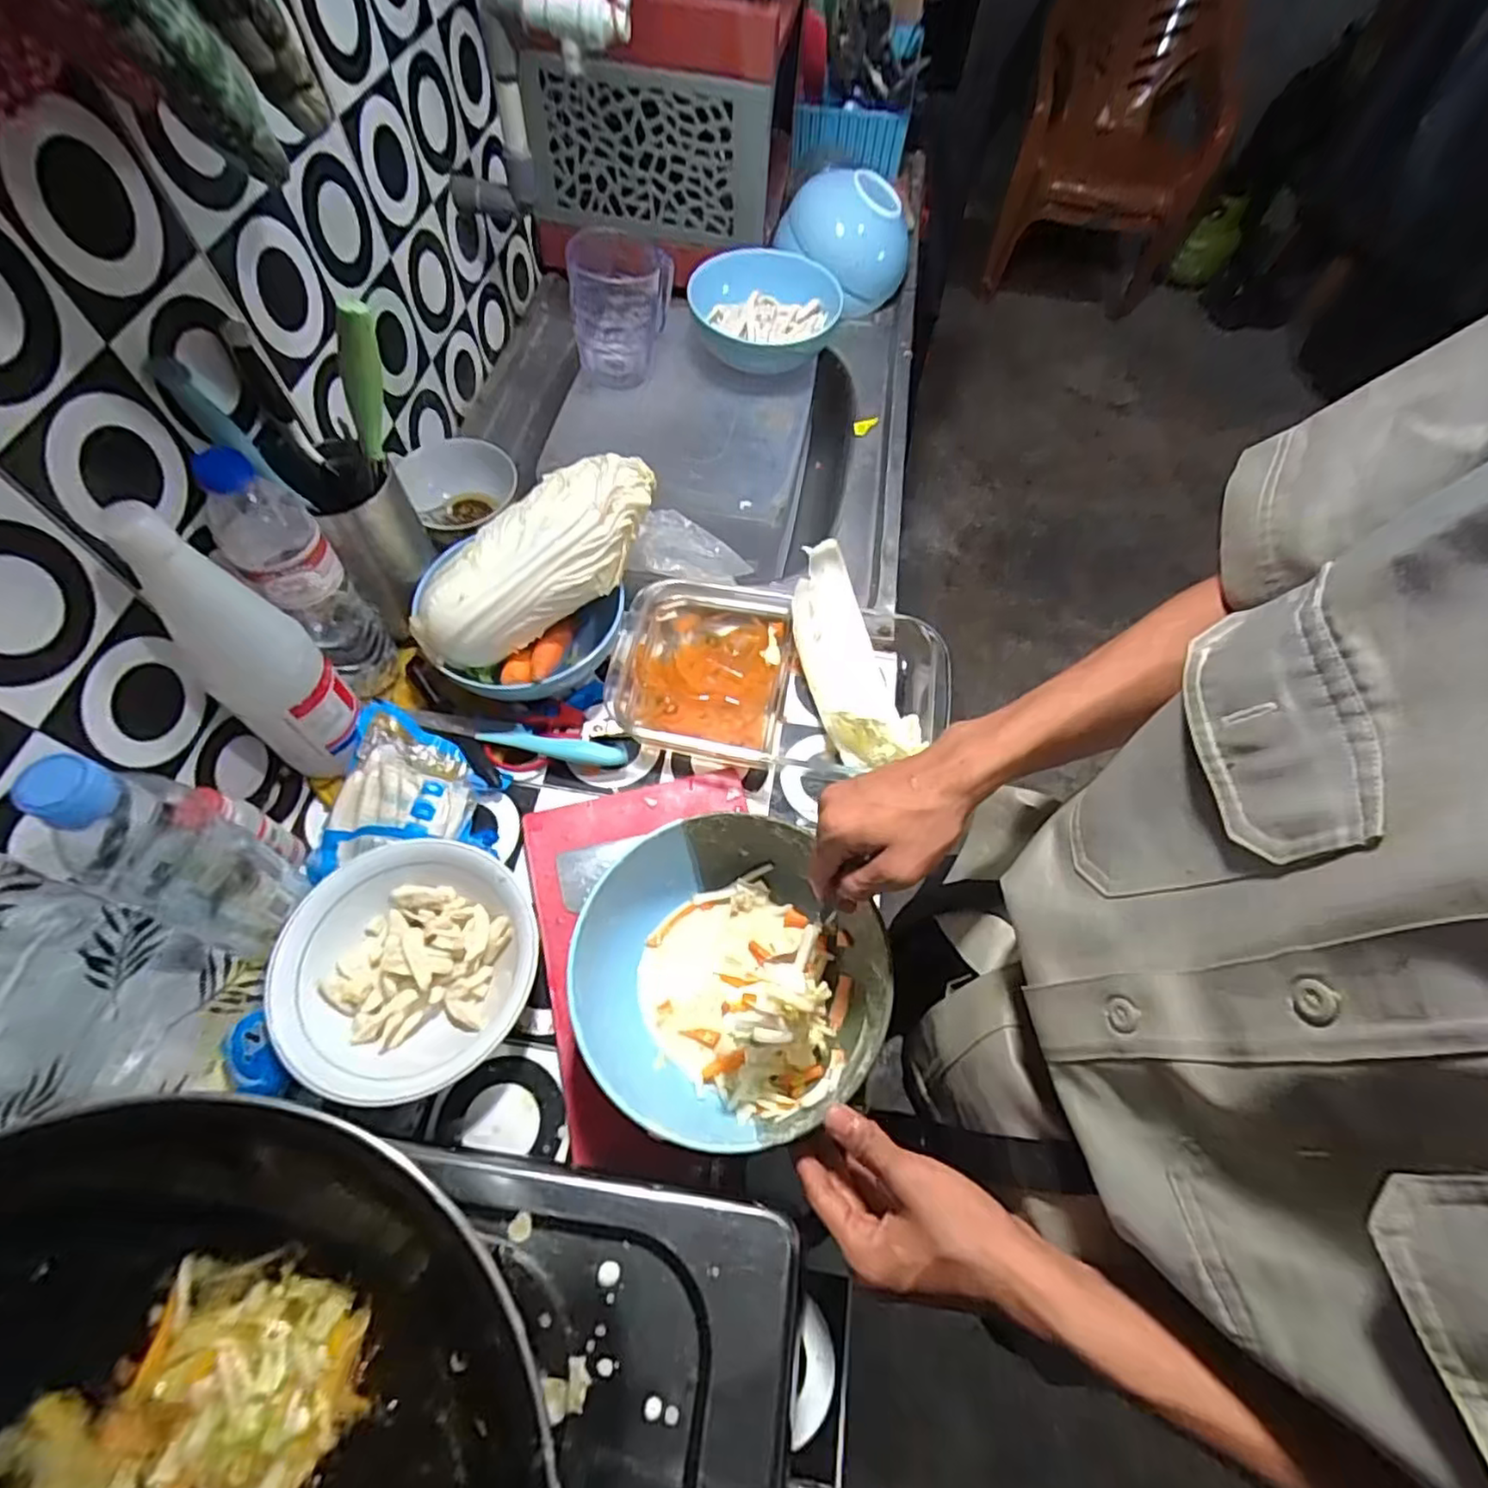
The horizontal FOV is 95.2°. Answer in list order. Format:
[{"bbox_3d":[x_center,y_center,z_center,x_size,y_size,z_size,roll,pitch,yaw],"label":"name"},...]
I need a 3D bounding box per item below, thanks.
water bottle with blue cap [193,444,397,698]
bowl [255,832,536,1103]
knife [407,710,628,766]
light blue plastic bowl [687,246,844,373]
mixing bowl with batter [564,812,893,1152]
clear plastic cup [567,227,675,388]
[{"bbox_3d":[-0.323,-0.110,0.509,0.053,0.217,0.068,17,63,6],"label":"water bottle with blue cap"},{"bbox_3d":[-0.231,0.154,0.472,0.157,0.047,0.165,1,62,-2],"label":"bowl"},{"bbox_3d":[-0.190,-0.007,0.573,0.179,0.012,0.019,10,62,2],"label":"knife"},{"bbox_3d":[0.026,-0.487,0.770,0.157,0.081,0.171,6,62,0],"label":"light blue plastic bowl"},{"bbox_3d":[-0.013,0.154,0.452,0.185,0.089,0.192,1,62,-2],"label":"mixing bowl with batter"},{"bbox_3d":[-0.125,-0.448,0.708,0.100,0.123,0.084,-5,63,-6],"label":"clear plastic cup"}]

